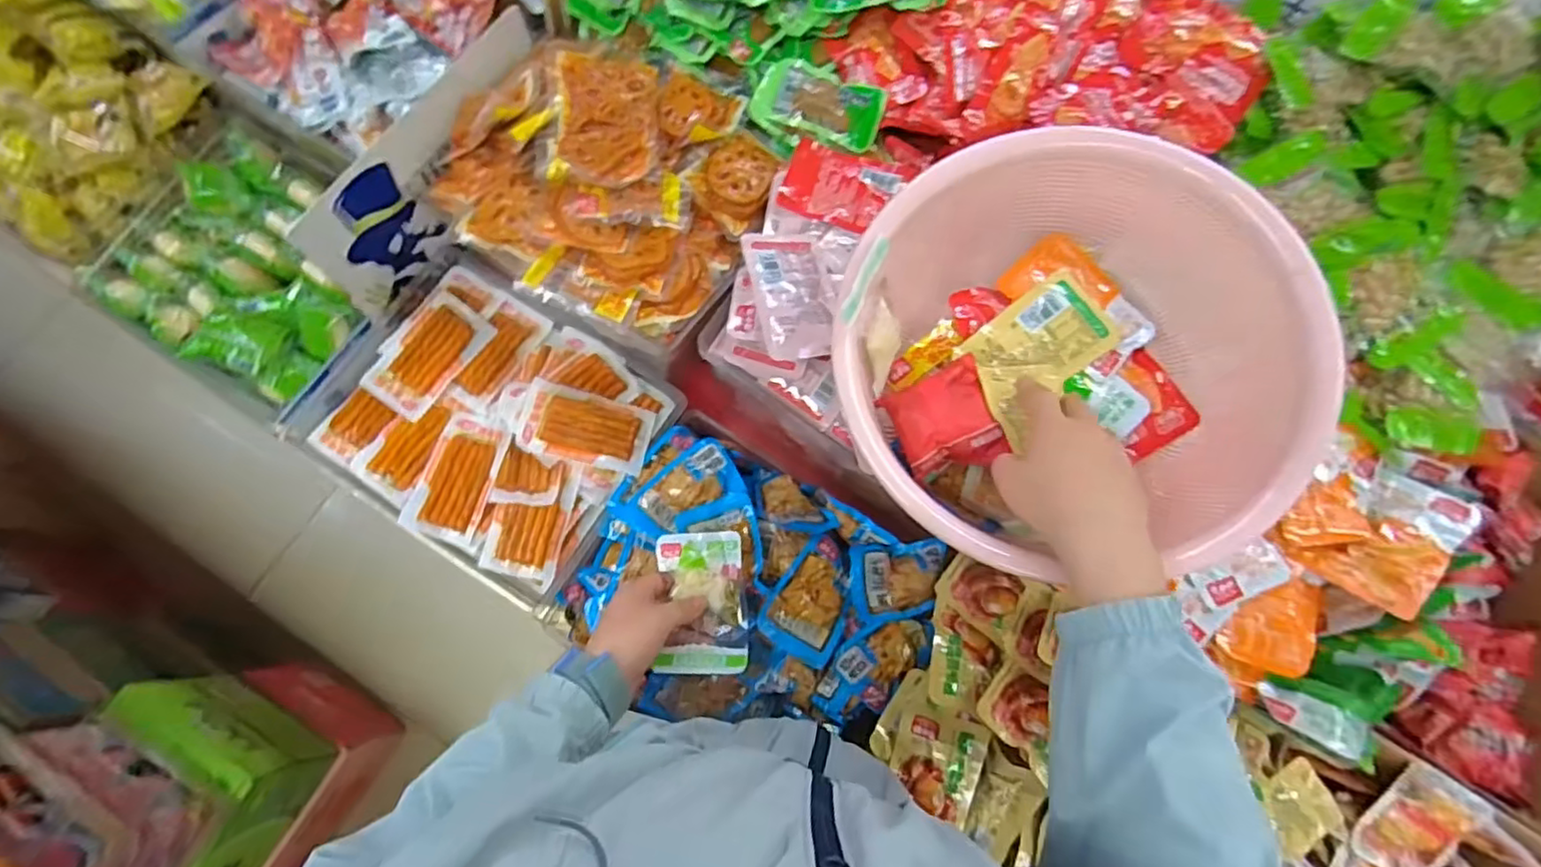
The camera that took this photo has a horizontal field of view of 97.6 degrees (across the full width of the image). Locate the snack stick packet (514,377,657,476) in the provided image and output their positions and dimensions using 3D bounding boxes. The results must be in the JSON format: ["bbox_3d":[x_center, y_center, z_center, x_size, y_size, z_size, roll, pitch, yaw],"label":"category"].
[{"bbox_3d":[-0.175,-0.006,0.644,0.119,0.009,0.068,16,70,-13],"label":"snack stick packet"}]

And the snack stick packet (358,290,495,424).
[{"bbox_3d":[-0.339,-0.078,0.671,0.073,0.015,0.122,34,76,7],"label":"snack stick packet"}]

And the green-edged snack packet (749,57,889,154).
[{"bbox_3d":[0.046,-0.308,0.628,0.117,0.024,0.073,12,74,1],"label":"green-edged snack packet"}]

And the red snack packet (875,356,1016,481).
[{"bbox_3d":[0.132,-0.009,0.510,0.074,0.020,0.074,-25,81,12],"label":"red snack packet"}]

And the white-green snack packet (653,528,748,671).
[{"bbox_3d":[-0.058,0.142,0.573,0.072,0.020,0.116,-3,74,-3],"label":"white-green snack packet"}]

